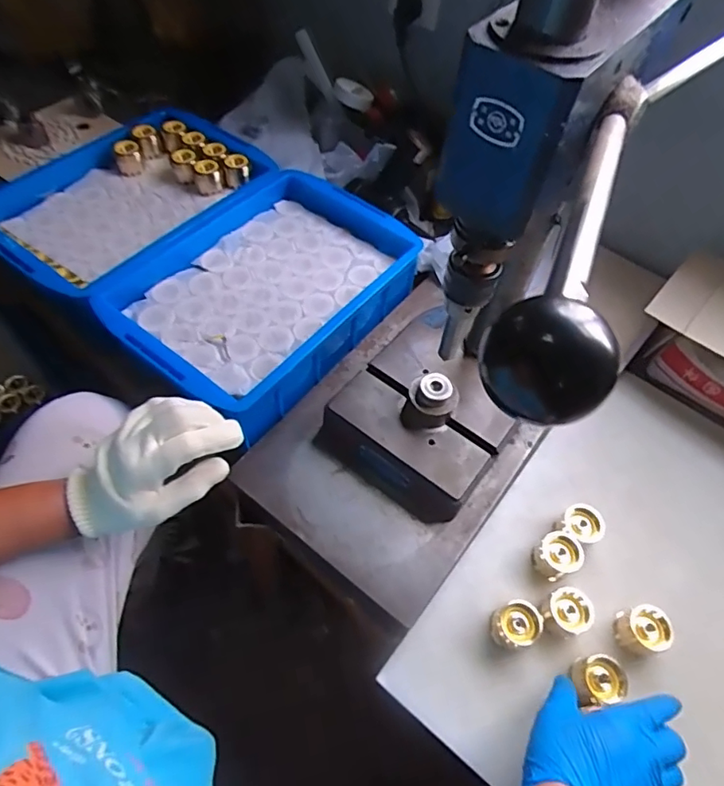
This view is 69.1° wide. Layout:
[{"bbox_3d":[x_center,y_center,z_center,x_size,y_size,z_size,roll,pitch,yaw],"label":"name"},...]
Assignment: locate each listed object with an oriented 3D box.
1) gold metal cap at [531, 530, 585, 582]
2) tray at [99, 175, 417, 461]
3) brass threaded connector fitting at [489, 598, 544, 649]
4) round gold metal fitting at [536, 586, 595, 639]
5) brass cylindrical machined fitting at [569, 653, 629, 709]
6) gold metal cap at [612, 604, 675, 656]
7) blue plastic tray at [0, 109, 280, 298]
[{"bbox_3d":[0.202,0.167,0.541,0.038,0.045,0.040,2,56,-2],"label":"gold metal cap"},{"bbox_3d":[-0.117,-0.127,0.667,0.237,0.098,0.353,33,60,17],"label":"tray"},{"bbox_3d":[0.146,0.220,0.499,0.039,0.038,0.037,2,56,-2],"label":"brass threaded connector fitting"},{"bbox_3d":[0.199,0.213,0.510,0.043,0.031,0.040,2,56,-2],"label":"round gold metal fitting"},{"bbox_3d":[0.217,0.263,0.484,0.039,0.029,0.038,2,56,-2],"label":"brass cylindrical machined fitting"},{"bbox_3d":[0.271,0.227,0.504,0.038,0.039,0.040,2,56,-2],"label":"gold metal cap"},{"bbox_3d":[-0.316,-0.267,0.709,0.251,0.051,0.346,34,61,18],"label":"blue plastic tray"}]

